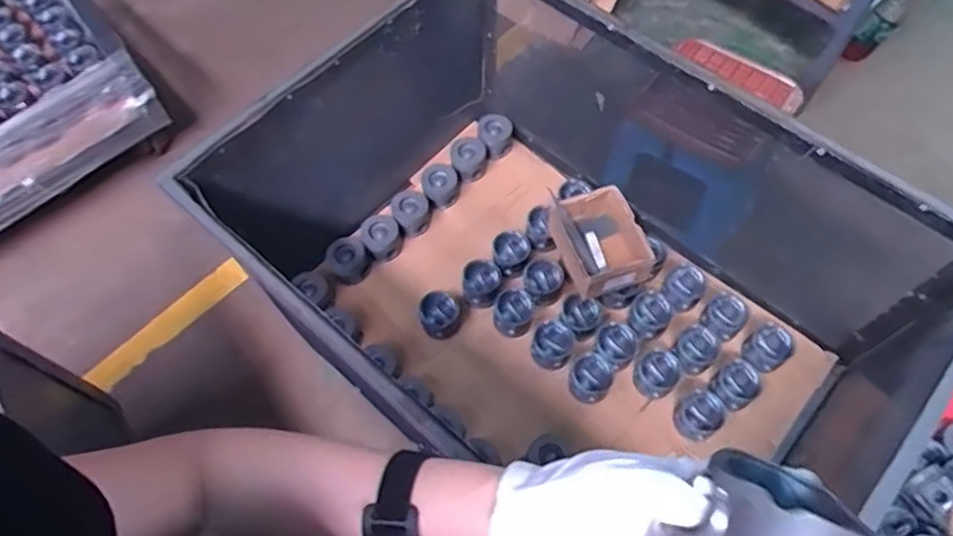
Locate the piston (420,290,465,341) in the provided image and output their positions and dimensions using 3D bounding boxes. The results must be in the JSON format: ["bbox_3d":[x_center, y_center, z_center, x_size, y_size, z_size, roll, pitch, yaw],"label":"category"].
[{"bbox_3d":[-0.075,0.105,1.416,0.092,0.073,0.086,-1,62,1],"label":"piston"}]

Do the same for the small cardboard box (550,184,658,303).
[{"bbox_3d":[0.273,-0.050,1.413,0.185,0.115,0.213,-22,64,-10],"label":"small cardboard box"}]

